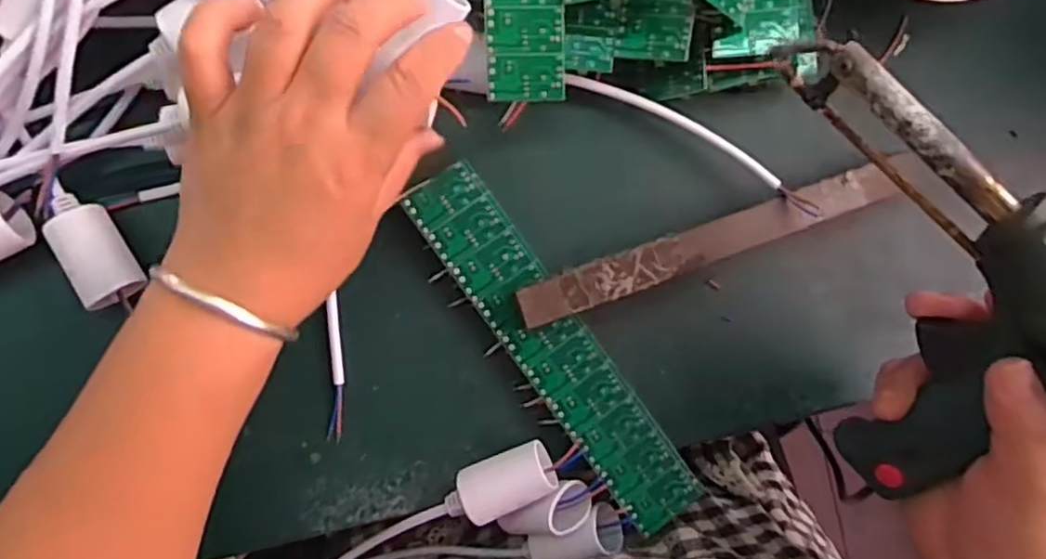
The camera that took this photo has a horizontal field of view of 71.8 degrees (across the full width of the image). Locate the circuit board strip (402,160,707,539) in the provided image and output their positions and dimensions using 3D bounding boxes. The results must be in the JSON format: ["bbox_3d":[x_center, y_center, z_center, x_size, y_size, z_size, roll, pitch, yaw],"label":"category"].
[{"bbox_3d":[0.017,0.035,0.358,0.039,0.006,0.203,-36,92,-3],"label":"circuit board strip"}]

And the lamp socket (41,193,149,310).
[{"bbox_3d":[-0.204,-0.014,0.342,0.024,0.021,0.053,-27,92,-3],"label":"lamp socket"}]

